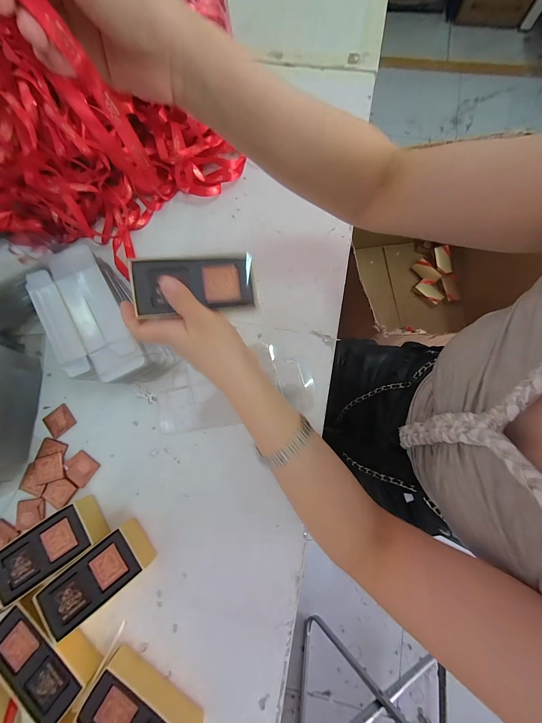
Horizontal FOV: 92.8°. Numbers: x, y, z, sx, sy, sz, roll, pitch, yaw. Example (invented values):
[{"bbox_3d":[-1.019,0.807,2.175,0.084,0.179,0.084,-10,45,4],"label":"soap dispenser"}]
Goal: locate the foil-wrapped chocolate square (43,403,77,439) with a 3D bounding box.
[{"bbox_3d":[-0.286,0.080,0.348,0.034,0.004,0.035,-42,80,-7],"label":"foil-wrapped chocolate square"}]

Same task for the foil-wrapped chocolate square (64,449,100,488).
[{"bbox_3d":[-0.248,0.138,0.335,0.038,0.004,0.034,35,81,8],"label":"foil-wrapped chocolate square"}]

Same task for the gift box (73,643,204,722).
[{"bbox_3d":[-0.133,0.363,0.265,0.113,0.034,0.064,32,81,8],"label":"gift box"}]

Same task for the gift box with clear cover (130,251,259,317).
[{"bbox_3d":[-0.073,-0.074,0.255,0.116,0.017,0.052,-5,94,-9],"label":"gift box with clear cover"}]

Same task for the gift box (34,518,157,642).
[{"bbox_3d":[-0.197,0.241,0.294,0.115,0.031,0.056,-38,80,-6],"label":"gift box"}]

